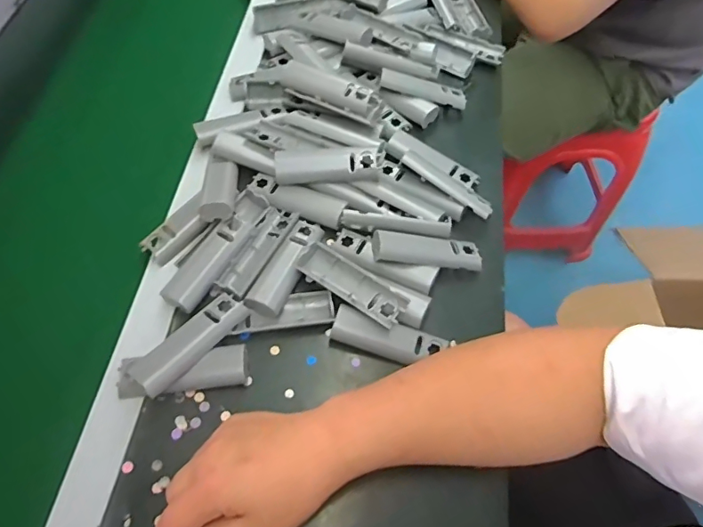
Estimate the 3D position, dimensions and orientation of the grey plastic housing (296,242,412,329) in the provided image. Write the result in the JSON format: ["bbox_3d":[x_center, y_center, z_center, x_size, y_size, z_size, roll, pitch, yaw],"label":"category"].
[{"bbox_3d":[0.000,0.018,0.446,0.104,0.017,0.033,34,65,16],"label":"grey plastic housing"}]

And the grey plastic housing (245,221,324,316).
[{"bbox_3d":[-0.058,0.002,0.462,0.032,0.019,0.105,23,62,10],"label":"grey plastic housing"}]

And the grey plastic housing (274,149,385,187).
[{"bbox_3d":[-0.022,-0.098,0.493,0.104,0.026,0.032,2,60,-1],"label":"grey plastic housing"}]

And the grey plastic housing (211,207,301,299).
[{"bbox_3d":[-0.088,-0.011,0.468,0.034,0.019,0.105,25,62,11],"label":"grey plastic housing"}]

